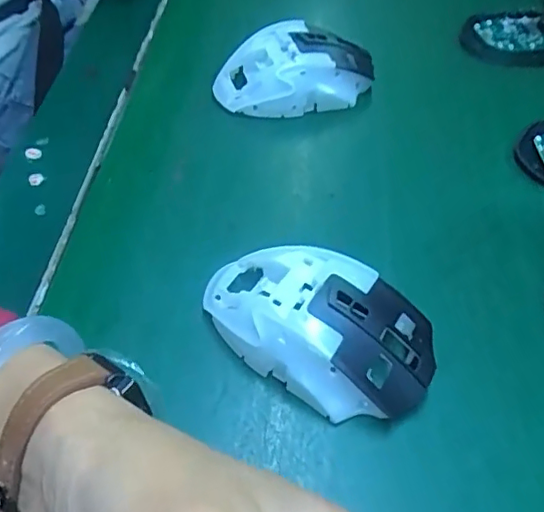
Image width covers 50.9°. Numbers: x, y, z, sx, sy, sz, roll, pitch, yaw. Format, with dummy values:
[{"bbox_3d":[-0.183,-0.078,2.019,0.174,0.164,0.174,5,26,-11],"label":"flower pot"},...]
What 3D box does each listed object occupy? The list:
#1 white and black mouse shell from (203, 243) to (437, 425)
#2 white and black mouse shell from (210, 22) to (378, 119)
[{"bbox_3d":[0.021,0.032,0.277,0.113,0.037,0.064,27,56,17],"label":"white and black mouse shell"},{"bbox_3d":[0.018,-0.129,0.398,0.107,0.041,0.057,-20,56,-18],"label":"white and black mouse shell"}]

